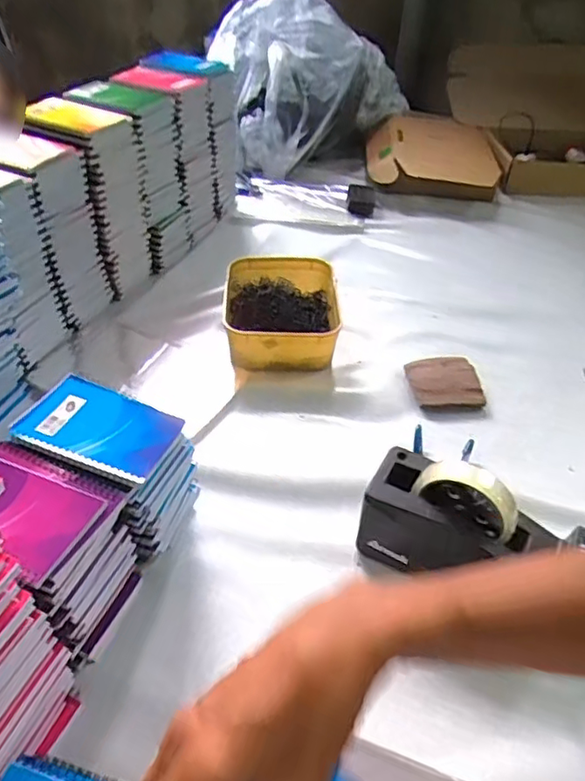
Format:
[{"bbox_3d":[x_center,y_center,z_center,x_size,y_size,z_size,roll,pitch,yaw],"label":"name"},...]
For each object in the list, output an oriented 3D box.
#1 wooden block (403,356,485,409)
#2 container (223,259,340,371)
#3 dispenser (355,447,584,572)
[{"bbox_3d":[0.204,-0.011,0.791,0.101,0.016,0.091,-5,43,-9],"label":"wooden block"},{"bbox_3d":[-0.017,-0.113,0.865,0.161,0.065,0.202,1,40,2],"label":"container"},{"bbox_3d":[0.167,0.132,0.557,0.195,0.125,0.072,19,44,21],"label":"dispenser"}]

